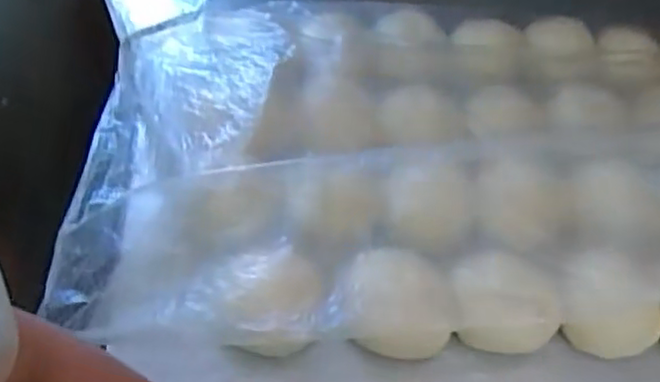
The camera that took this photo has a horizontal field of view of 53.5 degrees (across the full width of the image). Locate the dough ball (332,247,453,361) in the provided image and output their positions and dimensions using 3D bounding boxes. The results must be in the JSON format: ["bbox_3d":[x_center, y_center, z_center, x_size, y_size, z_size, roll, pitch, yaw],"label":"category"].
[{"bbox_3d":[0.054,0.091,0.561,0.103,0.055,0.087,7,55,1],"label":"dough ball"}]

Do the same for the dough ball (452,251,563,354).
[{"bbox_3d":[0.152,0.099,0.580,0.093,0.053,0.078,6,55,0],"label":"dough ball"}]

